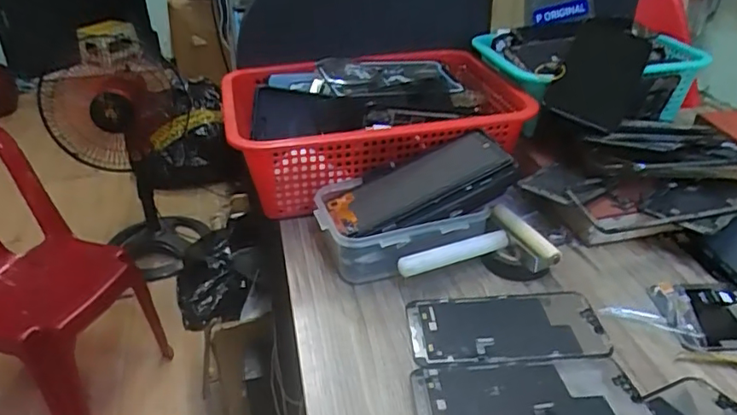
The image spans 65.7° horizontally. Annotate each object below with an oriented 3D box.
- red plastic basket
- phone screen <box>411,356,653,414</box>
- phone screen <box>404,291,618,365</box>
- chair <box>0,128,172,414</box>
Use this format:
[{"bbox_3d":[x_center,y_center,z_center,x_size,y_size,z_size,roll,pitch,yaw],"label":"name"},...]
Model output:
[{"bbox_3d":[0.003,-0.093,0.610,0.297,0.092,0.214,-6,32,-5],"label":"red plastic basket"},{"bbox_3d":[0.102,0.120,0.365,0.142,0.009,0.067,-4,32,-2],"label":"phone screen"},{"bbox_3d":[0.102,0.088,0.428,0.142,0.007,0.071,-2,31,-1],"label":"phone screen"},{"bbox_3d":[-0.718,0.125,1.184,0.453,0.527,0.350,19,37,29],"label":"chair"}]

